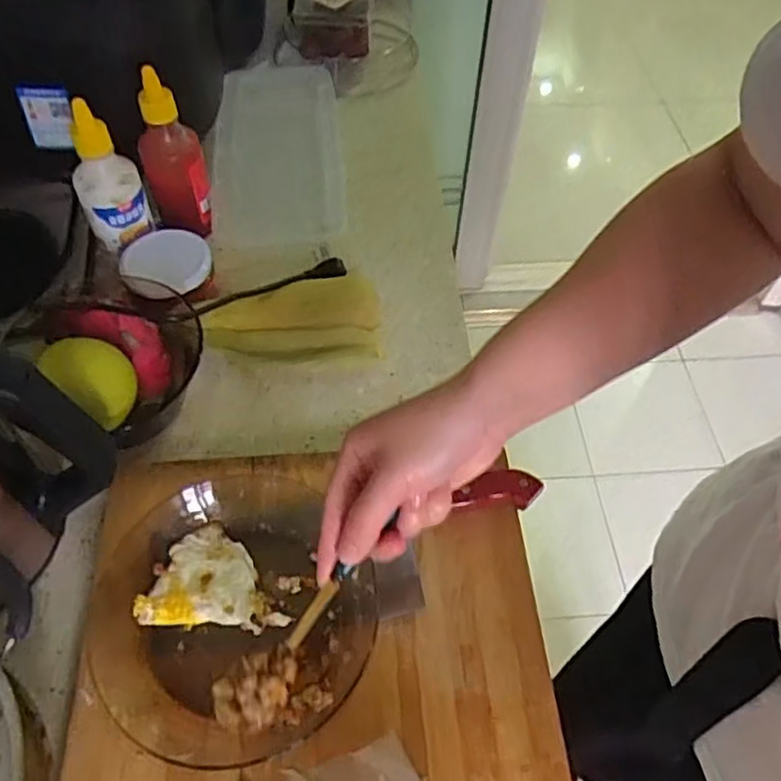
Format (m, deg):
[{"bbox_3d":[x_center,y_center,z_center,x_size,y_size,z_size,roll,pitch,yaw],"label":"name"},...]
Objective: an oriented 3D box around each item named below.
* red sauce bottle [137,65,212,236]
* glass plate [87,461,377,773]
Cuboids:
[{"bbox_3d":[-0.215,-0.229,0.685,0.061,0.154,0.063,-15,56,-12],"label":"red sauce bottle"},{"bbox_3d":[-0.112,0.143,0.486,0.184,0.039,0.205,-24,59,-18],"label":"glass plate"}]

